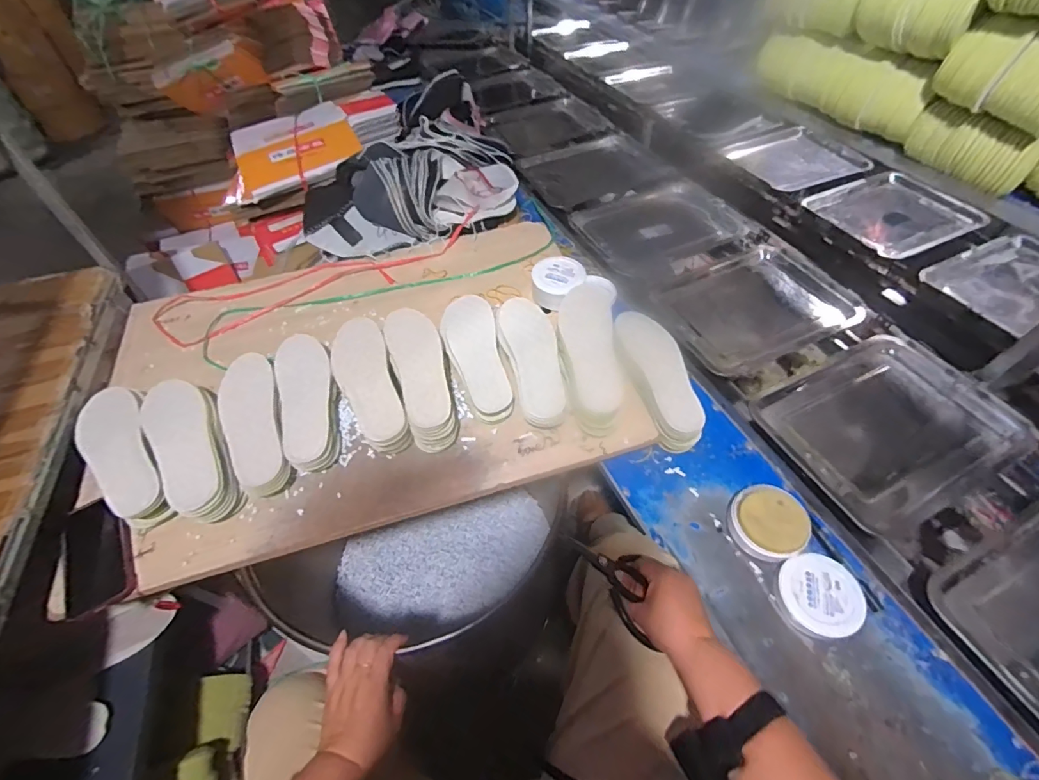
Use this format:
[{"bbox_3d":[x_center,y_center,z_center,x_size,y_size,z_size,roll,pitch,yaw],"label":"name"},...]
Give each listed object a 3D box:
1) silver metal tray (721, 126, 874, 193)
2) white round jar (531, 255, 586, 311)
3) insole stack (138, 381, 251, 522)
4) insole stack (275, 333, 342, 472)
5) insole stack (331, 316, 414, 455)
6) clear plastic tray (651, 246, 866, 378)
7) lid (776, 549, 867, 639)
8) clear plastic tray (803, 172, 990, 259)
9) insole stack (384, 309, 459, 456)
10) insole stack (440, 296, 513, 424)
[{"bbox_3d":[0.773,-0.653,1.279,0.356,0.032,0.294,-26,56,-17],"label":"silver metal tray"},{"bbox_3d":[0.075,-0.208,0.886,0.098,0.070,0.106,25,57,20],"label":"white round jar"},{"bbox_3d":[-0.496,0.080,0.686,0.093,0.050,0.256,-29,70,-19],"label":"insole stack"},{"bbox_3d":[-0.337,0.017,0.740,0.084,0.074,0.248,-18,54,-12],"label":"insole stack"},{"bbox_3d":[-0.244,-0.011,0.734,0.088,0.062,0.251,-18,54,-12],"label":"insole stack"},{"bbox_3d":[0.463,-0.175,0.923,0.332,0.034,0.275,-22,55,-15],"label":"clear plastic tray"},{"bbox_3d":[0.402,0.272,0.607,0.100,0.023,0.097,-1,52,1],"label":"lid"},{"bbox_3d":[0.910,-0.432,1.123,0.366,0.031,0.293,-19,54,-13],"label":"clear plastic tray"},{"bbox_3d":[-0.156,-0.020,0.752,0.088,0.091,0.248,-16,53,-10],"label":"insole stack"},{"bbox_3d":[-0.079,-0.066,0.787,0.090,0.042,0.262,-10,53,-6],"label":"insole stack"}]

